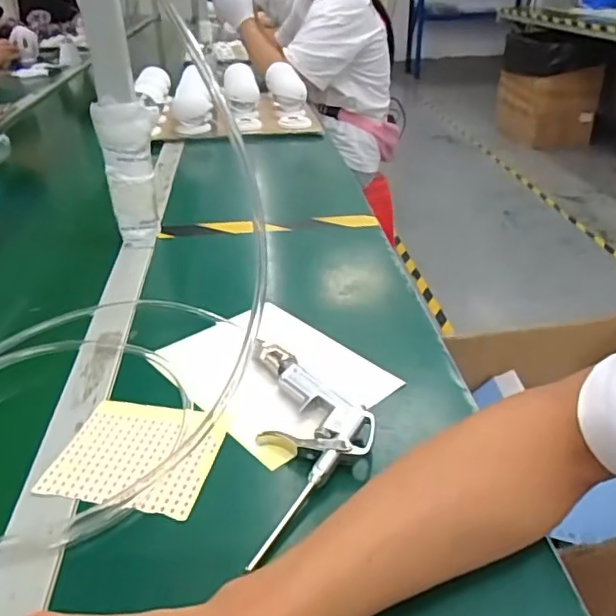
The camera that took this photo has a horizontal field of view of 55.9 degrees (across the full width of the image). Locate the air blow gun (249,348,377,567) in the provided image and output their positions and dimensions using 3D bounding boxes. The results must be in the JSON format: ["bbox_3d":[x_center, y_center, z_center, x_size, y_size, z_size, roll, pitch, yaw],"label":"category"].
[{"bbox_3d":[0.005,0.095,0.434,0.085,0.029,0.203,-2,31,-1],"label":"air blow gun"}]

